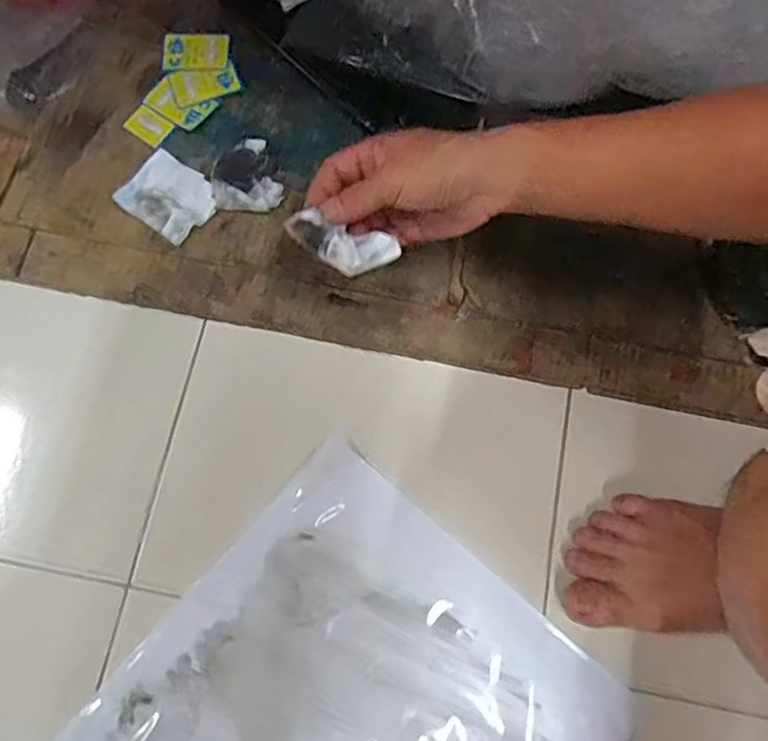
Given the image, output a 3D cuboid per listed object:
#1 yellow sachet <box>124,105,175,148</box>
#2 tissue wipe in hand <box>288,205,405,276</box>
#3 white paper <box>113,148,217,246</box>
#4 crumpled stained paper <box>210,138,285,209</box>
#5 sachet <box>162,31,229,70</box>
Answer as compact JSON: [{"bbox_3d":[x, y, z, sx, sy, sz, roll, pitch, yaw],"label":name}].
[{"bbox_3d":[-0.203,-0.211,0.581,0.037,0.007,0.027,34,75,9],"label":"yellow sachet"},{"bbox_3d":[-0.030,-0.085,0.465,0.078,0.017,0.027,18,73,0],"label":"tissue wipe in hand"},{"bbox_3d":[-0.176,-0.144,0.557,0.069,0.013,0.059,34,75,9],"label":"white paper"},{"bbox_3d":[-0.114,-0.161,0.556,0.057,0.015,0.058,-3,73,-3],"label":"crumpled stained paper"},{"bbox_3d":[-0.168,-0.287,0.602,0.060,0.004,0.036,4,85,8],"label":"sachet"}]

